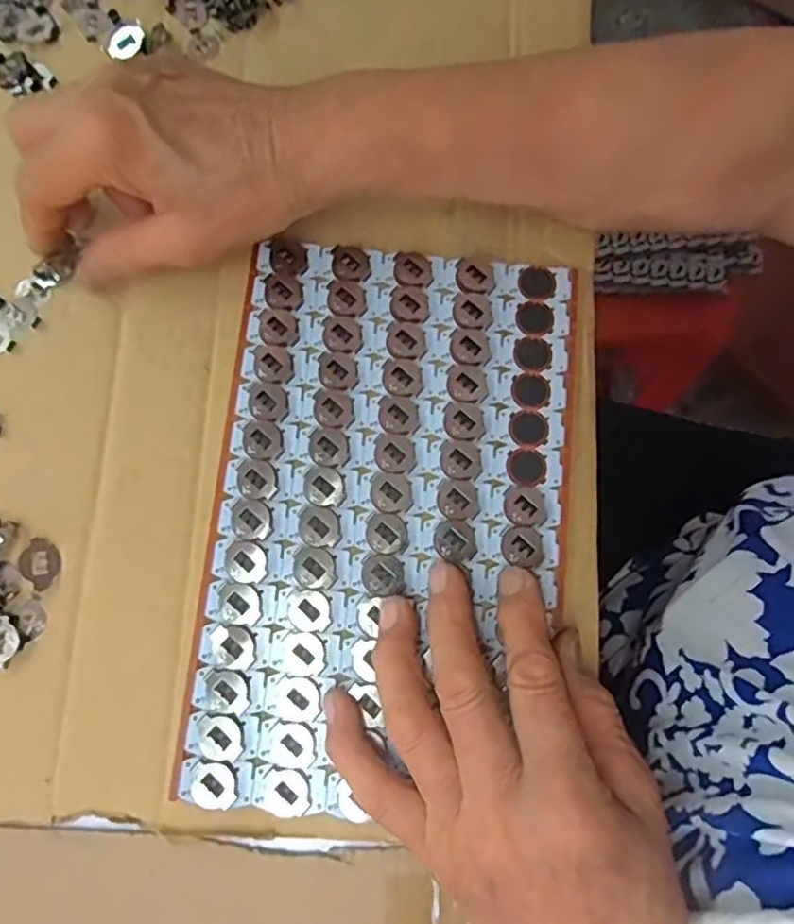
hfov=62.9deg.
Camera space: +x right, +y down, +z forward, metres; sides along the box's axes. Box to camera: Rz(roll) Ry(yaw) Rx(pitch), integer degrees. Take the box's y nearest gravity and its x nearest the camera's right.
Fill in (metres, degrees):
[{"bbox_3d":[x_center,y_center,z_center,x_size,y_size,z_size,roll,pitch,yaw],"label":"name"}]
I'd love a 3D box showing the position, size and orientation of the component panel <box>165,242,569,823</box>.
[{"bbox_3d":[-0.003,0.021,0.289,0.150,0.005,0.248,6,79,0],"label":"component panel"}]

